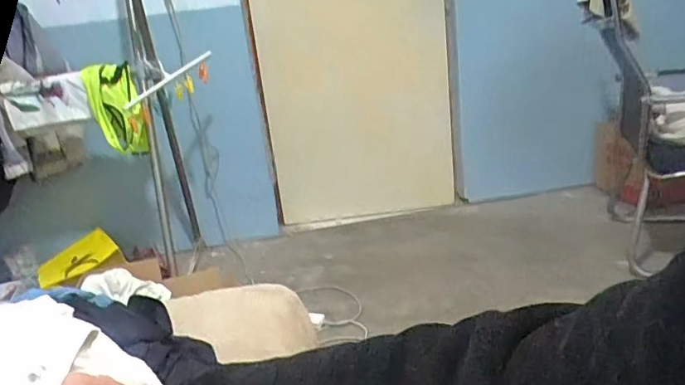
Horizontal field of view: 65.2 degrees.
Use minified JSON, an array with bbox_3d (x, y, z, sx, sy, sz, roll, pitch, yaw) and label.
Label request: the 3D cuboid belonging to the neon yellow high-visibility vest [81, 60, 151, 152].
[{"bbox_3d":[-0.691,-0.252,1.642,0.149,0.274,0.116,-15,21,-22],"label":"neon yellow high-visibility vest"}]

